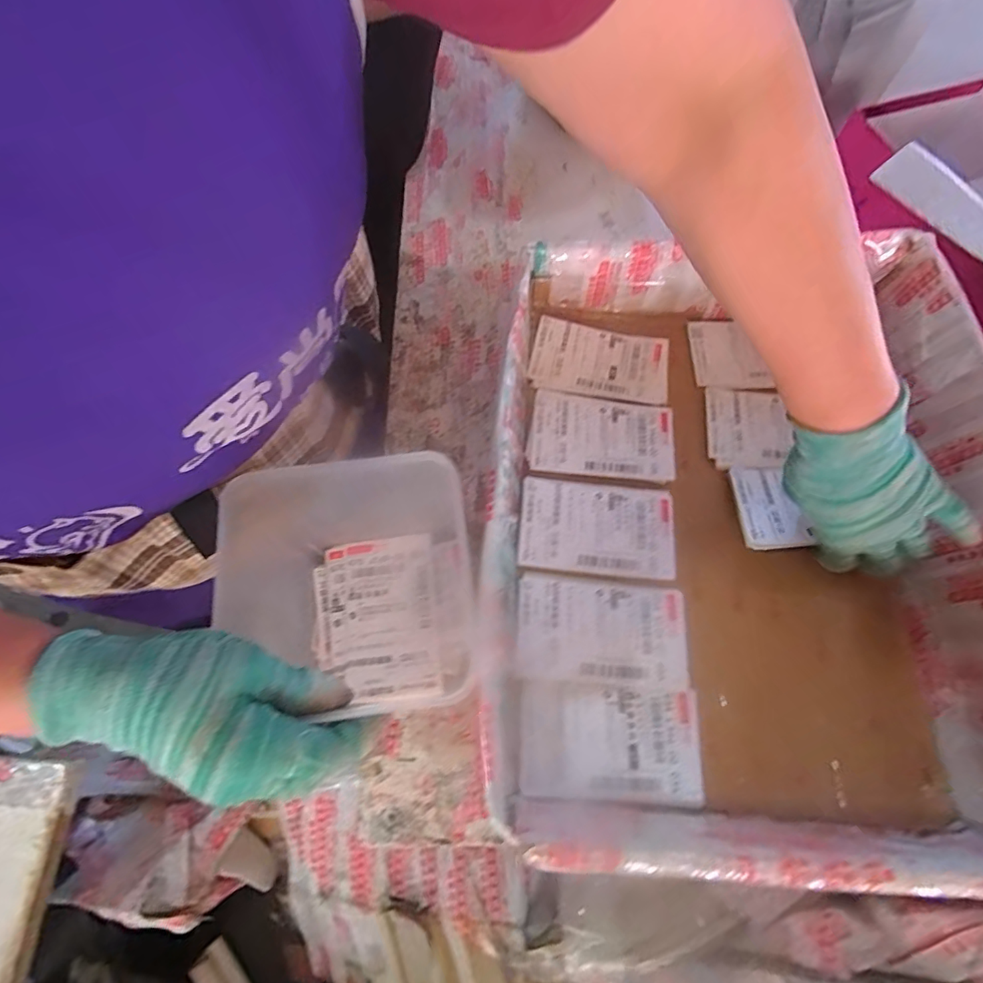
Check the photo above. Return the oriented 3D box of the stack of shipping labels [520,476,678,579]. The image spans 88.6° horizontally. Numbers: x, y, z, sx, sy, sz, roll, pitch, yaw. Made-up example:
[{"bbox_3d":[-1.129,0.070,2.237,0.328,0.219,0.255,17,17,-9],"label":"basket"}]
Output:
[{"bbox_3d":[0.090,0.031,0.437,0.132,0.009,0.084,6,68,2],"label":"stack of shipping labels"}]

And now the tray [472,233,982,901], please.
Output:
[{"bbox_3d":[0.192,0.010,0.396,0.371,0.124,0.457,5,69,5],"label":"tray"}]

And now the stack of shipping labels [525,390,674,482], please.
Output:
[{"bbox_3d":[0.102,-0.052,0.473,0.132,0.010,0.082,5,68,2],"label":"stack of shipping labels"}]

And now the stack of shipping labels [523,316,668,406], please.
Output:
[{"bbox_3d":[0.109,-0.131,0.509,0.135,0.012,0.079,11,68,4],"label":"stack of shipping labels"}]

